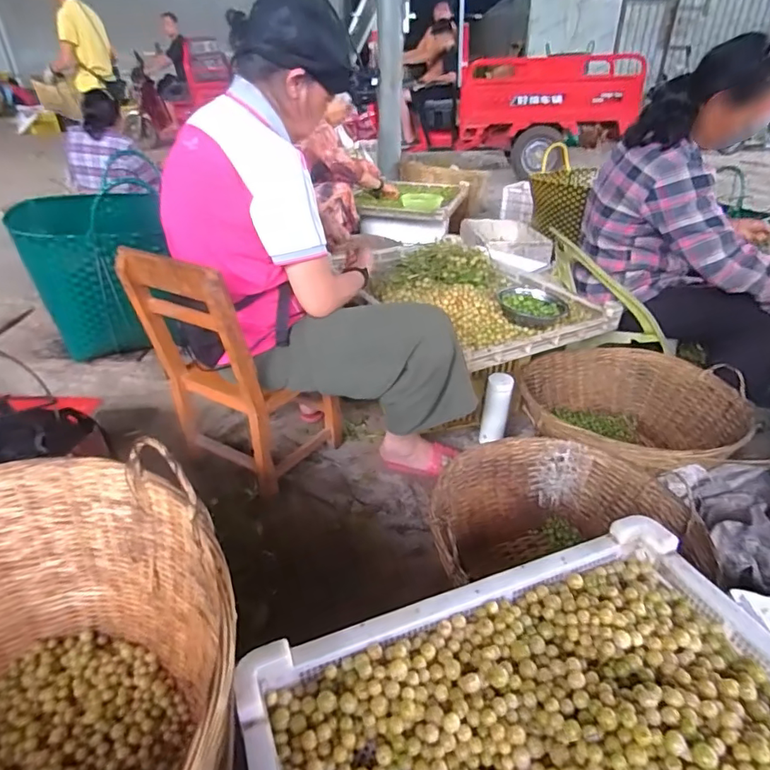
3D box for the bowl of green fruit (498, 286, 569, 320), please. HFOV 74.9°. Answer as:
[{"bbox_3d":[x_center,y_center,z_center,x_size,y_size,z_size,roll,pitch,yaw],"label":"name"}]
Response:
[{"bbox_3d":[0.409,-0.224,1.391,0.180,0.065,0.175,8,34,13],"label":"bowl of green fruit"}]

